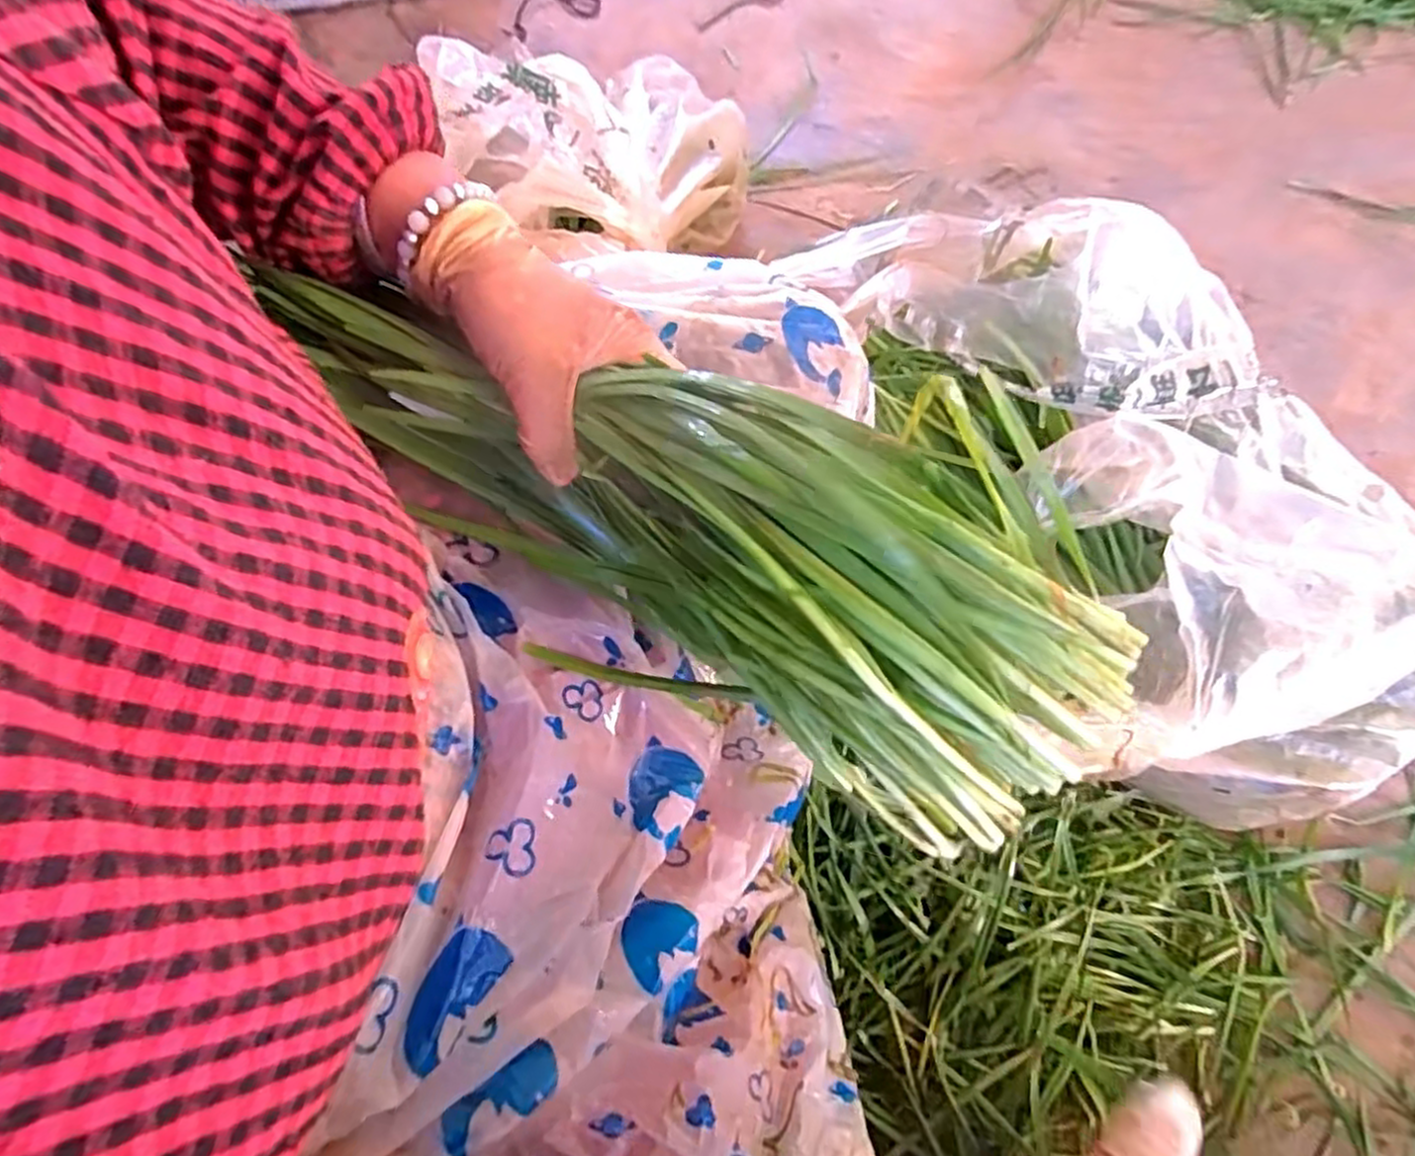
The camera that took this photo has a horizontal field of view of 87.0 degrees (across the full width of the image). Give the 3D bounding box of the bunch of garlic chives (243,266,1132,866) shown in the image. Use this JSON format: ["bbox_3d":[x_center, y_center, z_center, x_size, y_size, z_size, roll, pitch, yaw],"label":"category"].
[{"bbox_3d":[-0.012,-0.020,0.343,0.360,0.136,0.119,25,69,18],"label":"bunch of garlic chives"}]

